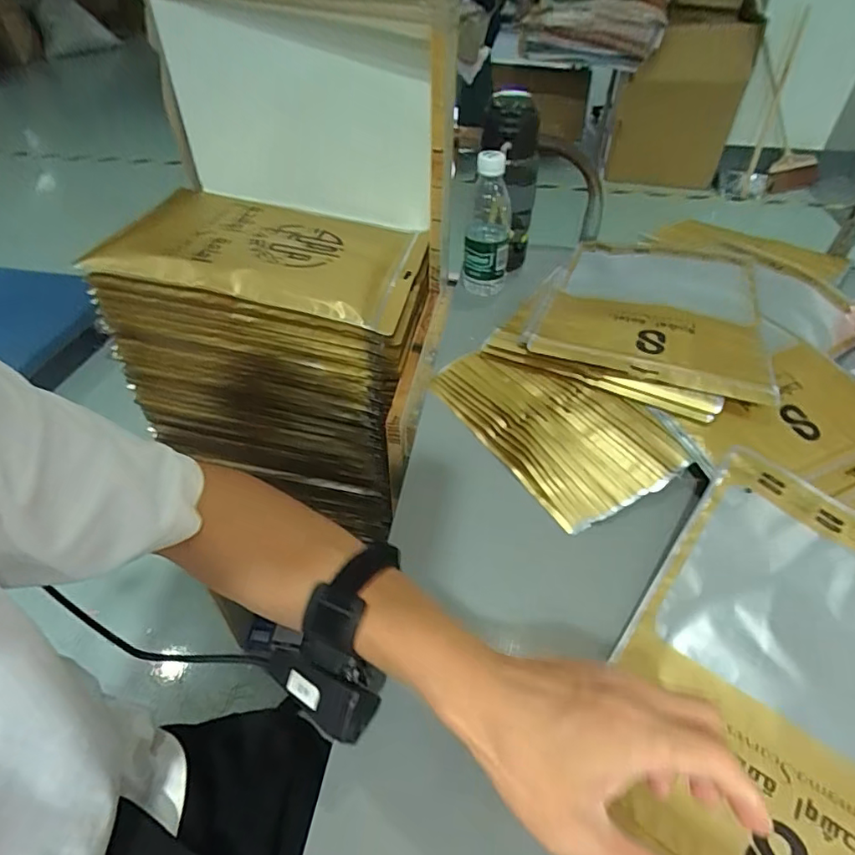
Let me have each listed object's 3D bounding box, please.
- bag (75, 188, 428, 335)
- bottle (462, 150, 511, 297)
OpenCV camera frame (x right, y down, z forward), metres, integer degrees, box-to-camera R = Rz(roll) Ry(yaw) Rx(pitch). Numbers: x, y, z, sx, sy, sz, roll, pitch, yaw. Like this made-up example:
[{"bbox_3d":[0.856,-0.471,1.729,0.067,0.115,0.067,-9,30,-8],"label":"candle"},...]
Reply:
[{"bbox_3d":[-0.191,-0.217,0.644,0.347,0.017,0.218,12,48,4],"label":"bag"},{"bbox_3d":[0.079,-0.261,0.695,0.059,0.181,0.063,7,45,8],"label":"bottle"}]

